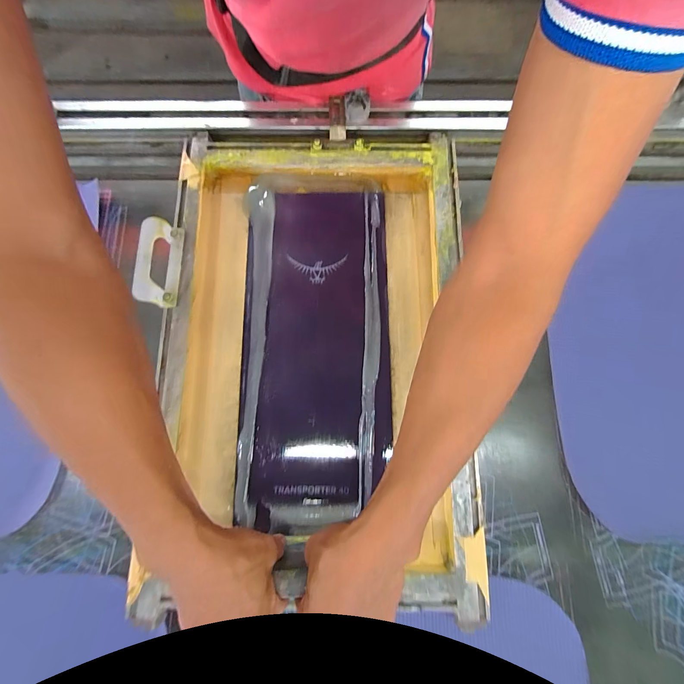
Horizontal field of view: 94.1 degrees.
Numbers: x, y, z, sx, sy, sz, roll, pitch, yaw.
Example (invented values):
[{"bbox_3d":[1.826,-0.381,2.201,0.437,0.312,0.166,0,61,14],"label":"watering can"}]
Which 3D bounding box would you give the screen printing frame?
[{"bbox_3d":[-0.040,-0.015,0.449,0.420,0.042,0.612,0,79,1],"label":"screen printing frame"}]

